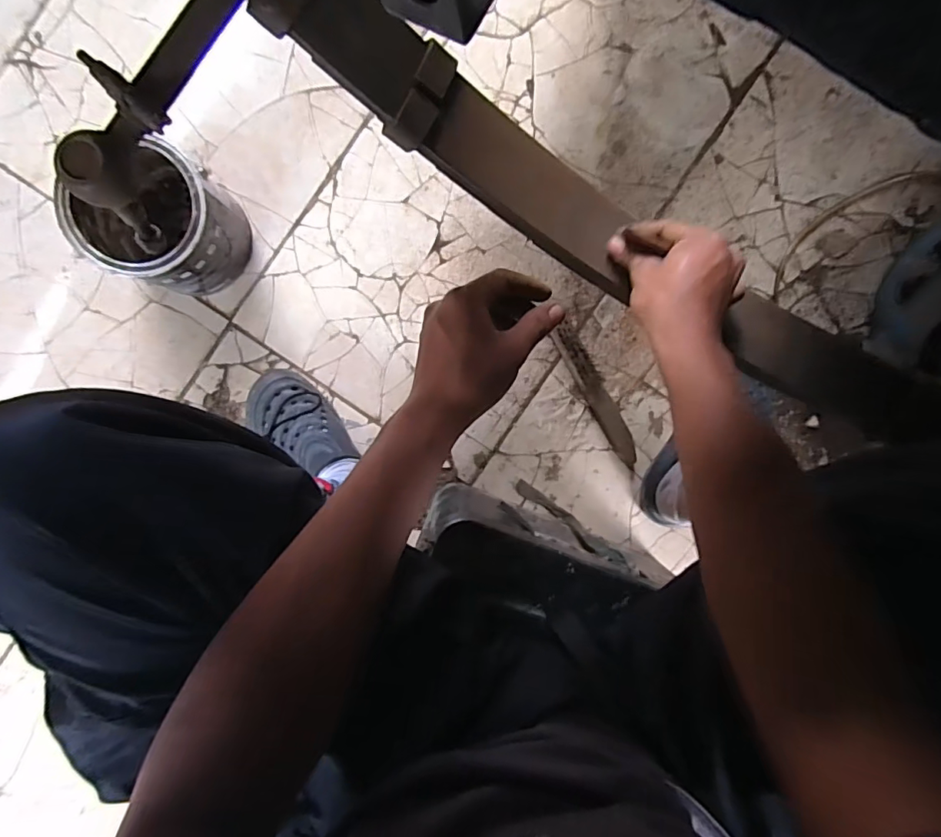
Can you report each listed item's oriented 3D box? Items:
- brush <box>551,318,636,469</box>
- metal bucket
[{"bbox_3d":[0.183,-0.032,0.747,0.034,0.023,0.222,-31,97,-1],"label":"brush"},{"bbox_3d":[-0.366,-0.233,0.625,0.148,0.162,0.139,0,95,-4],"label":"metal bucket"}]

